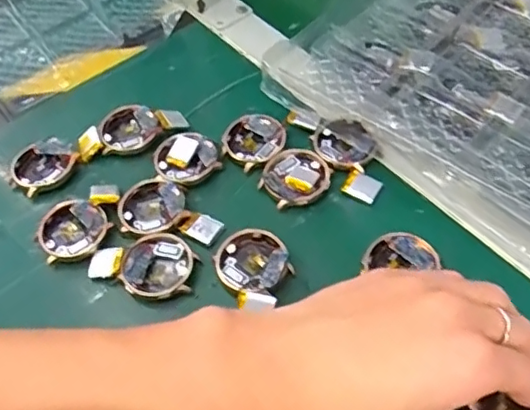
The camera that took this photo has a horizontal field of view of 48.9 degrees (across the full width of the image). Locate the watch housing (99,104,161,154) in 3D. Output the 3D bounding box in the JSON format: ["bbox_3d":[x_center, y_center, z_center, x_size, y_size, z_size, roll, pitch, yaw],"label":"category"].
[{"bbox_3d":[-0.100,-0.056,0.434,0.043,0.014,0.037,-14,54,-4],"label":"watch housing"}]

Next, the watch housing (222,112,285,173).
[{"bbox_3d":[-0.008,-0.047,0.420,0.040,0.009,0.047,28,61,23],"label":"watch housing"}]

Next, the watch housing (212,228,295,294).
[{"bbox_3d":[-0.007,0.037,0.363,0.042,0.013,0.041,-26,56,-13],"label":"watch housing"}]

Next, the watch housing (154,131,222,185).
[{"bbox_3d":[-0.057,-0.034,0.412,0.042,0.010,0.041,-27,56,-13],"label":"watch housing"}]

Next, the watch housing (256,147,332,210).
[{"bbox_3d":[0.021,-0.019,0.397,0.046,0.010,0.043,-3,54,4],"label":"watch housing"}]

